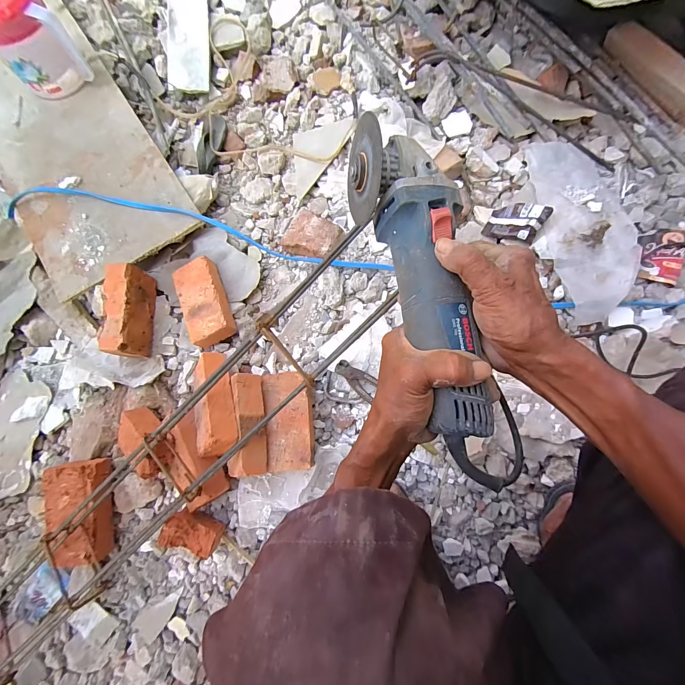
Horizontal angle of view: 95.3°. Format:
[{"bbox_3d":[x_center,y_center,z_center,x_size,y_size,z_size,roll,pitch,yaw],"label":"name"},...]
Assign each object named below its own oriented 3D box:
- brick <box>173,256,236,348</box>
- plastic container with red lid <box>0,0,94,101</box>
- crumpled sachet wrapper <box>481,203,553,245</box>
[{"bbox_3d":[-0.261,-0.075,0.589,0.084,0.042,0.161,-20,79,3],"label":"brick"},{"bbox_3d":[-0.611,-0.595,0.609,0.136,0.143,0.122,-37,78,0],"label":"plastic container with red lid"},{"bbox_3d":[0.311,-0.217,0.563,0.090,0.012,0.071,26,89,39],"label":"crumpled sachet wrapper"}]

